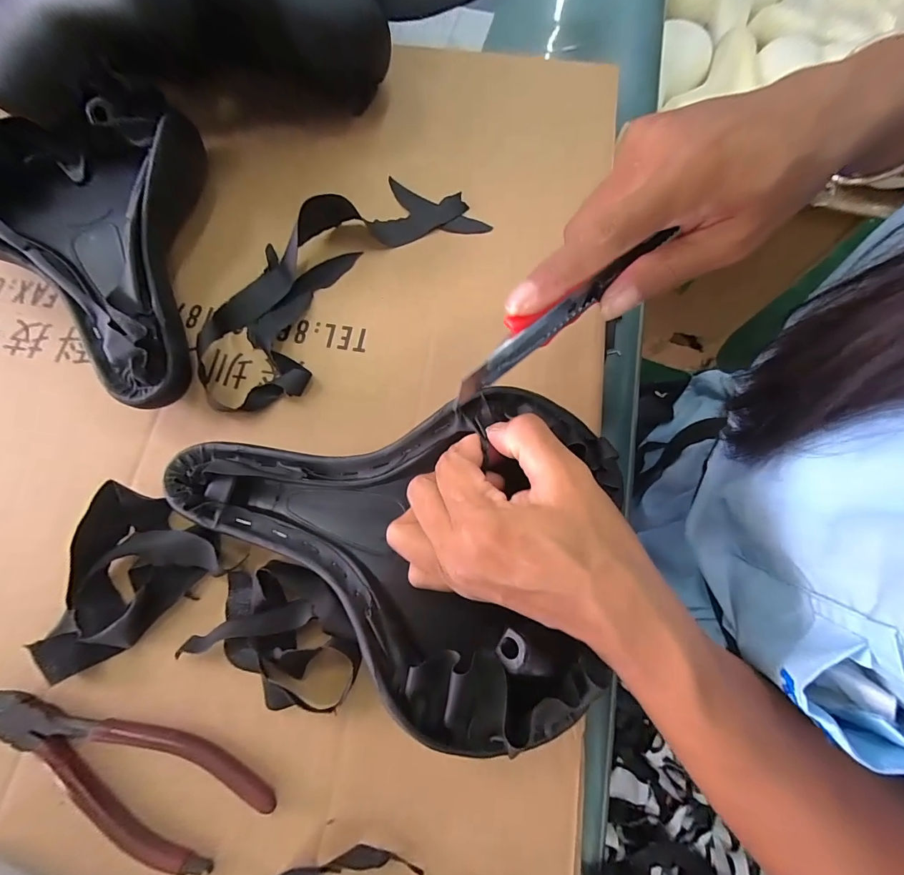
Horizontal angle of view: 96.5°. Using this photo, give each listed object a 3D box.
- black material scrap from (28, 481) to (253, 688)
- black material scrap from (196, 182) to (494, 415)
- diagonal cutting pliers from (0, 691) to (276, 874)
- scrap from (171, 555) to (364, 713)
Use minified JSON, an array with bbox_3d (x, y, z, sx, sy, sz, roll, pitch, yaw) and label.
[{"bbox_3d":[-0.190,0.086,0.230,0.088,0.020,0.098,27,76,8],"label":"black material scrap"},{"bbox_3d":[-0.090,-0.123,0.289,0.110,0.037,0.242,39,78,11],"label":"black material scrap"},{"bbox_3d":[-0.177,0.172,0.210,0.166,0.009,0.050,20,75,6],"label":"diagonal cutting pliers"},{"bbox_3d":[-0.095,0.110,0.223,0.093,0.023,0.065,18,75,5],"label":"scrap"}]

